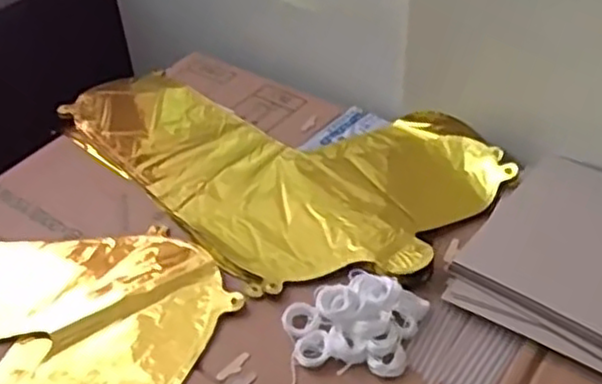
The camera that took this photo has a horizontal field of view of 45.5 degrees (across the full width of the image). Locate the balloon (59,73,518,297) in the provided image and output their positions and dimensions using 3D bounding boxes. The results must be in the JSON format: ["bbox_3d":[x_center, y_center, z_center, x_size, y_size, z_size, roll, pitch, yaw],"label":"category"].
[{"bbox_3d":[-0.022,-0.047,0.668,0.258,0.026,0.385,-33,50,-27],"label":"balloon"}]

